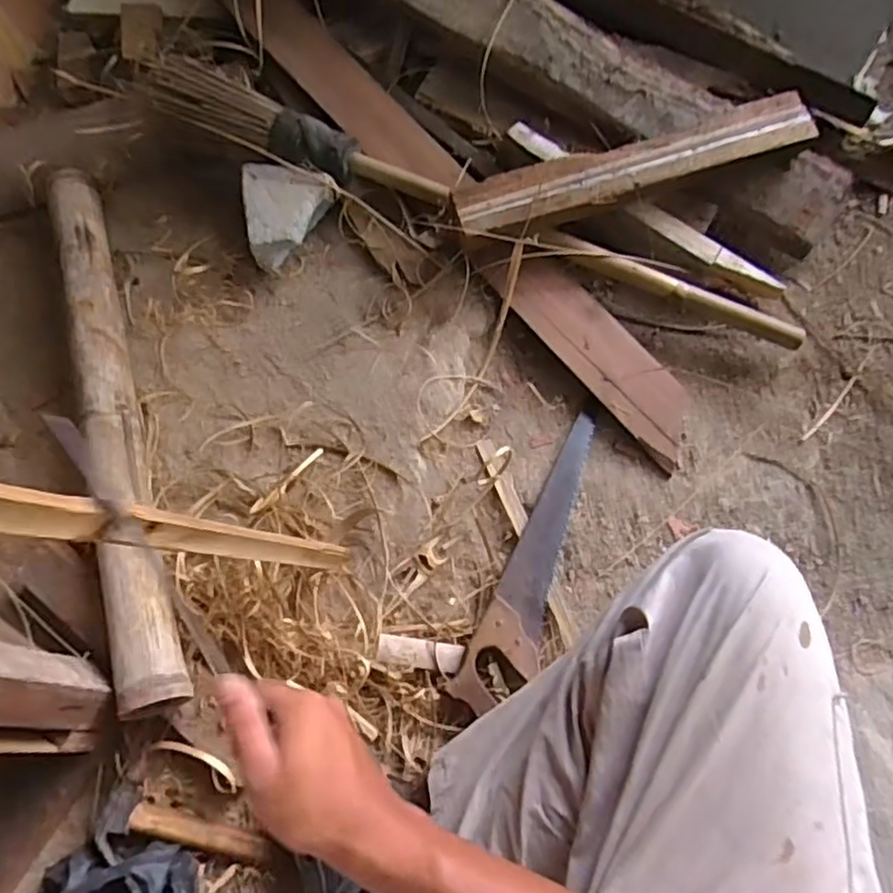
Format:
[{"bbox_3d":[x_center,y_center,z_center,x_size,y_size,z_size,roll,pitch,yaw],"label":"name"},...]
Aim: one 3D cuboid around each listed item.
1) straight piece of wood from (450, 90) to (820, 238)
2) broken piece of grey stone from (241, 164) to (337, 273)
[{"bbox_3d":[0.225,-0.339,0.818,0.439,0.019,0.075,-17,68,-2],"label":"straight piece of wood"},{"bbox_3d":[-0.201,-0.300,0.887,0.111,0.073,0.126,-10,68,1],"label":"broken piece of grey stone"}]

